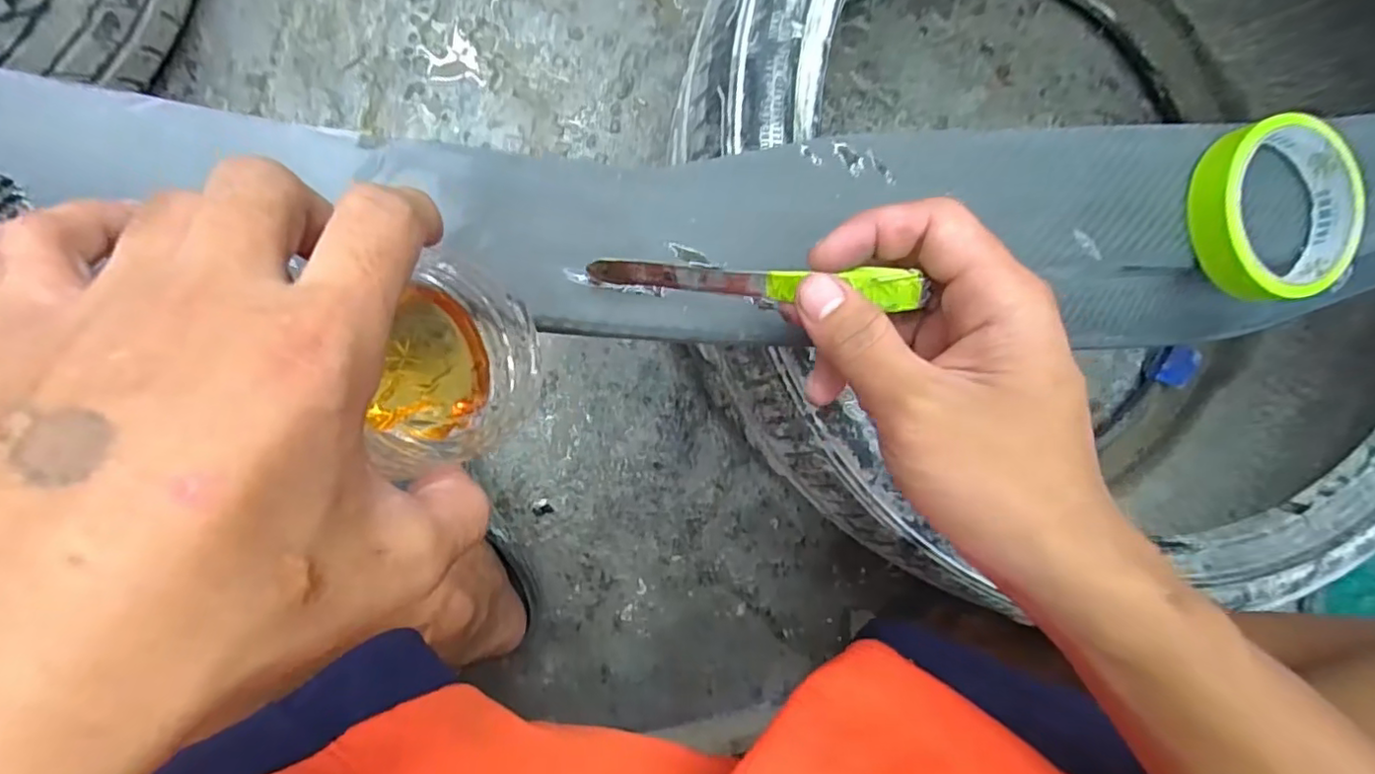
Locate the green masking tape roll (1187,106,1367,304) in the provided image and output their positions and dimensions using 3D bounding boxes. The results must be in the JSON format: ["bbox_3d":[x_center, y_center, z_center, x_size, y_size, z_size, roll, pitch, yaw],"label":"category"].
[{"bbox_3d":[0.295,-0.089,0.307,0.089,0.028,0.085,0,91,-9],"label":"green masking tape roll"}]

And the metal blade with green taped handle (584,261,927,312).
[{"bbox_3d":[0.021,-0.039,0.235,0.128,0.005,0.015,6,119,20],"label":"metal blade with green taped handle"}]

